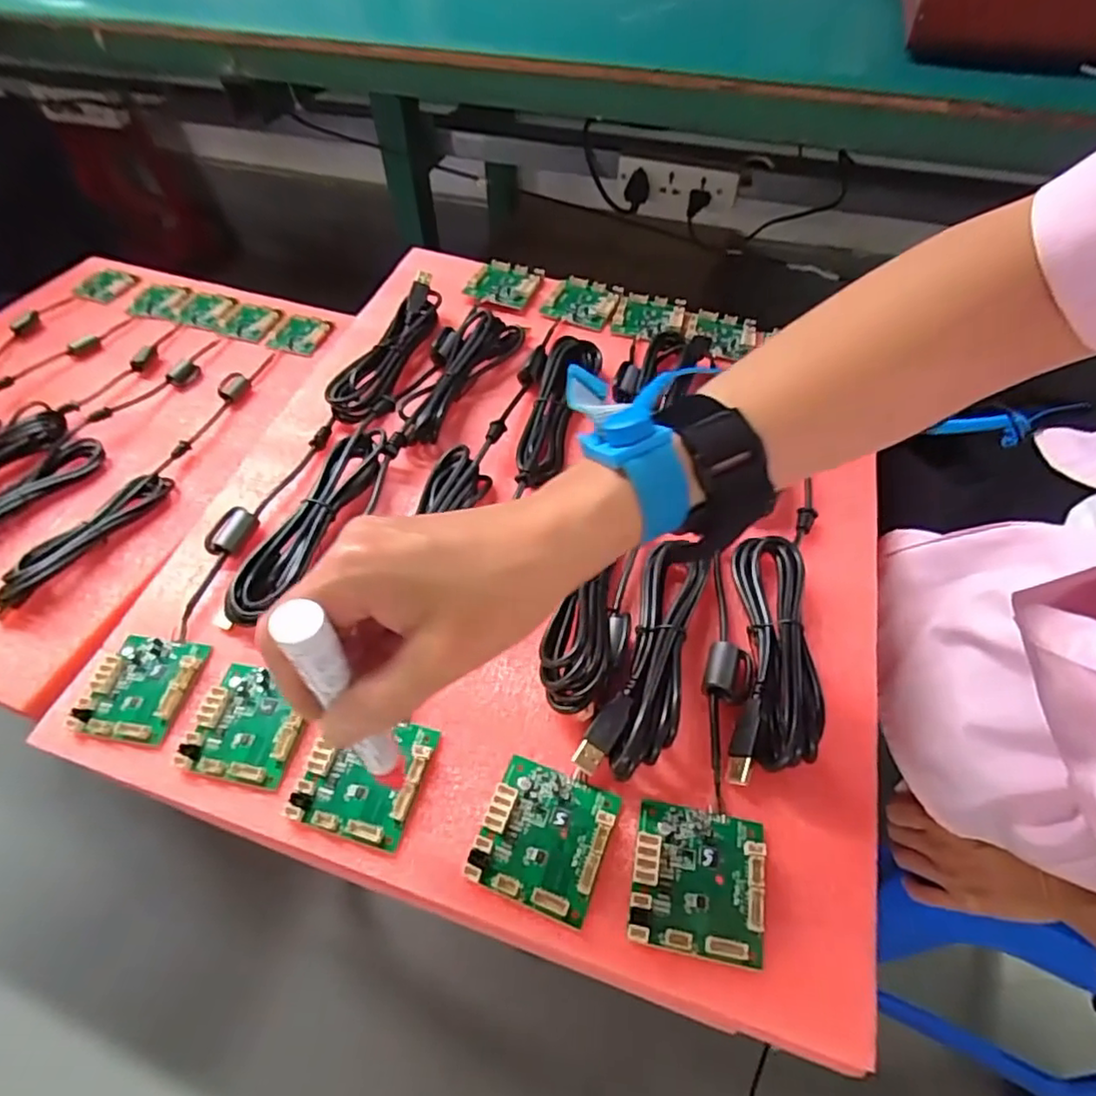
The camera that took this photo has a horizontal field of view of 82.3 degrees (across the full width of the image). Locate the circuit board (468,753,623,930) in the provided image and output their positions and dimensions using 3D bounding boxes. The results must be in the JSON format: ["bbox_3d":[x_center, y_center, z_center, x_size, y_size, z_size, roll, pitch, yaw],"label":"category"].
[{"bbox_3d":[-0.002,0.133,0.292,0.056,0.006,0.059,17,55,14],"label":"circuit board"}]

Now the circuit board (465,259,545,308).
[{"bbox_3d":[-0.039,-0.239,0.565,0.058,0.010,0.061,15,55,13],"label":"circuit board"}]

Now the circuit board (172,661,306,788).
[{"bbox_3d":[-0.157,0.091,0.330,0.055,0.007,0.058,9,54,8],"label":"circuit board"}]

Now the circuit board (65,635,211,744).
[{"bbox_3d":[-0.228,0.076,0.348,0.059,0.009,0.058,7,54,7],"label":"circuit board"}]

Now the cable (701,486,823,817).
[{"bbox_3d":[0.118,0.046,0.348,0.053,0.027,0.174,9,54,8],"label":"cable"}]

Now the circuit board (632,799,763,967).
[{"bbox_3d":[0.067,0.147,0.280,0.056,0.006,0.058,8,54,8],"label":"circuit board"}]

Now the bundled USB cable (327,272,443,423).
[{"bbox_3d":[-0.127,-0.161,0.493,0.041,0.027,0.153,11,54,10],"label":"bundled USB cable"}]

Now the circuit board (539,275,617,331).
[{"bbox_3d":[0.030,-0.219,0.557,0.057,0.013,0.057,13,55,11],"label":"circuit board"}]

